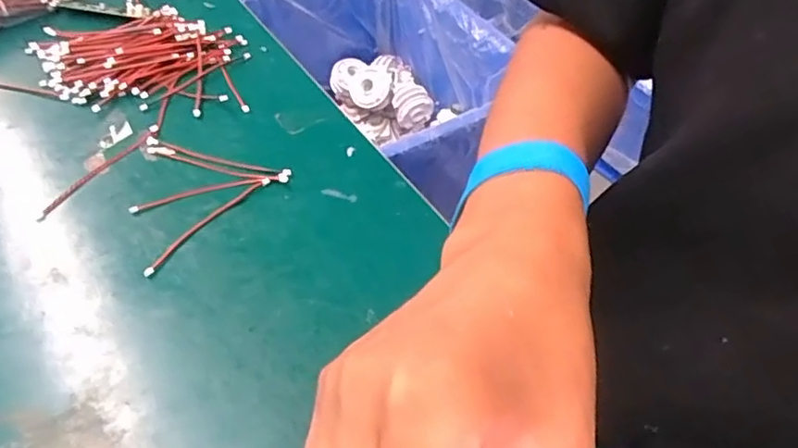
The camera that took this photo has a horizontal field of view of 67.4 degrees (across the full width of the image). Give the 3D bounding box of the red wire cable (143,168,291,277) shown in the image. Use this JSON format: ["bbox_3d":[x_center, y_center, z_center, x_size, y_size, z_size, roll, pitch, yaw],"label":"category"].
[{"bbox_3d":[-0.122,-0.005,0.407,0.013,0.005,0.121,35,55,21],"label":"red wire cable"}]

